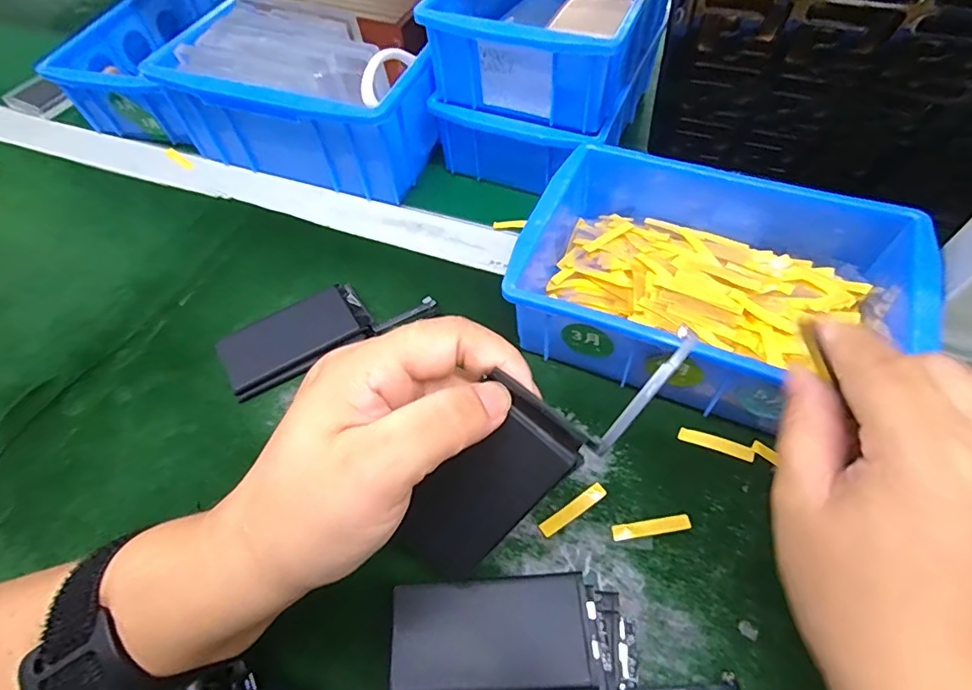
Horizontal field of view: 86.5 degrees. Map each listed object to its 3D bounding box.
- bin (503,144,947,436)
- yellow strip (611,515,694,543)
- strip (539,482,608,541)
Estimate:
[{"bbox_3d":[0.122,-0.033,0.300,0.195,0.074,0.128,18,60,13],"label":"bin"},{"bbox_3d":[0.083,0.091,0.257,0.039,0.004,0.008,-8,58,-3],"label":"yellow strip"},{"bbox_3d":[0.045,0.084,0.264,0.039,0.004,0.008,-31,62,-16],"label":"strip"}]

